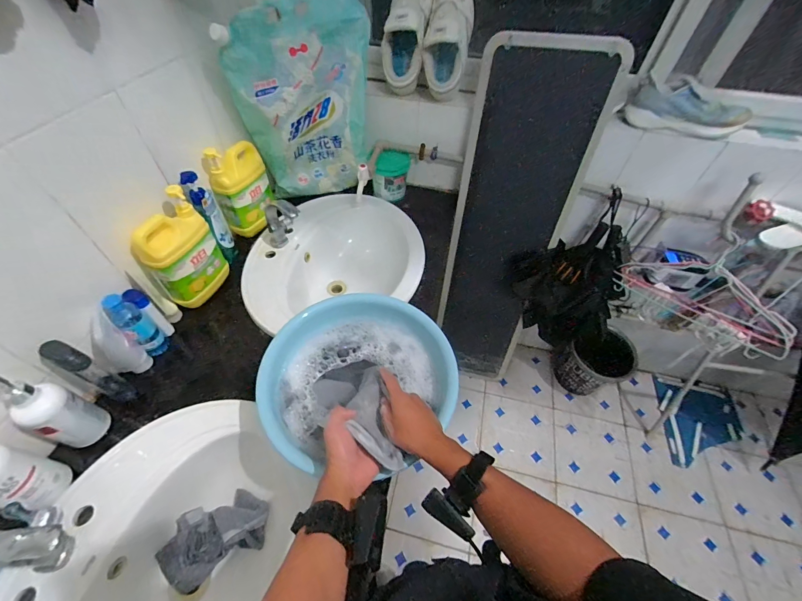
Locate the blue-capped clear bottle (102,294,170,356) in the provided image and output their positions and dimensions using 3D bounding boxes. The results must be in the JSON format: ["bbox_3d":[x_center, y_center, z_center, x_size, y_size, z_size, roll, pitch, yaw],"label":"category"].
[{"bbox_3d":[-0.517,0.055,0.673,0.045,0.162,0.045,27,55,18],"label":"blue-capped clear bottle"}]

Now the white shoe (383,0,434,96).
[{"bbox_3d":[0.014,-0.677,0.837,0.100,0.263,0.127,14,18,8],"label":"white shoe"}]

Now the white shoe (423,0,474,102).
[{"bbox_3d":[0.117,-0.656,0.831,0.109,0.263,0.118,9,19,4],"label":"white shoe"}]

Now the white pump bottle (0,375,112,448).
[{"bbox_3d":[-0.562,0.176,0.543,0.061,0.182,0.069,15,52,10],"label":"white pump bottle"}]

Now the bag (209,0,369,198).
[{"bbox_3d":[-0.238,-0.491,0.893,0.344,0.448,0.095,-18,54,-16],"label":"bag"}]

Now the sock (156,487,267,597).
[{"bbox_3d":[-0.332,0.413,0.604,0.184,0.069,0.115,-23,56,-19],"label":"sock"}]

